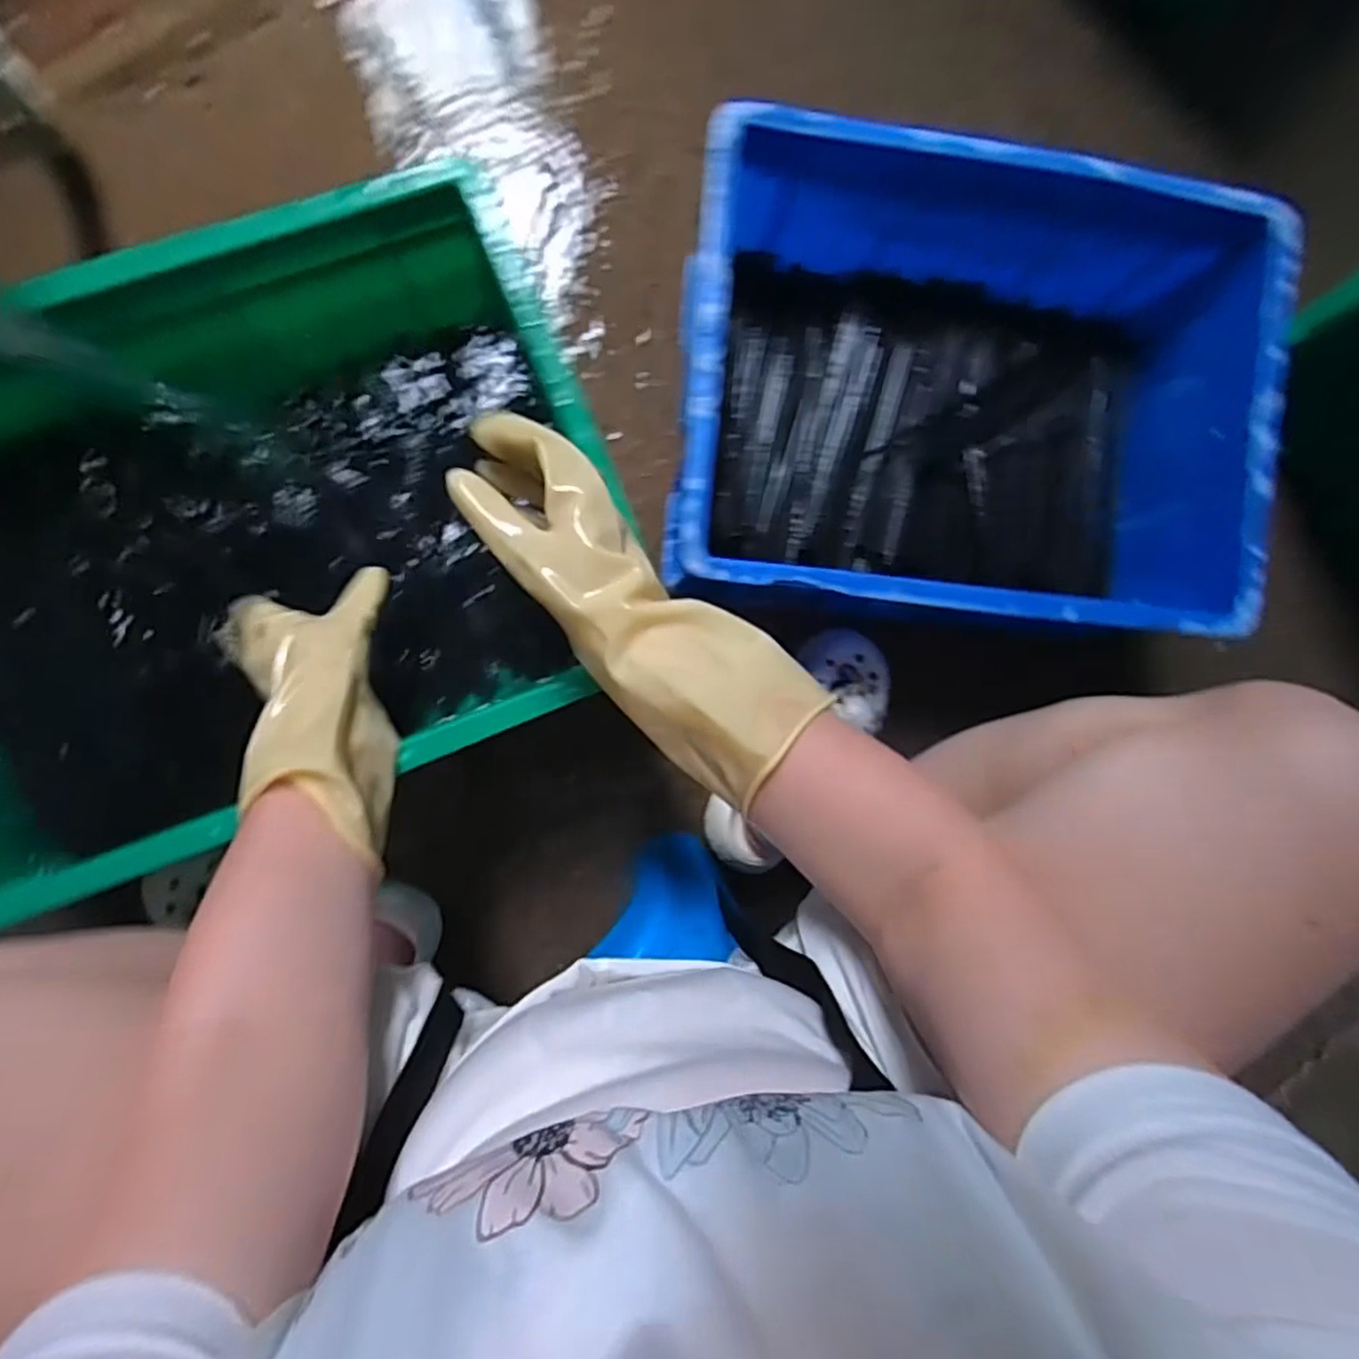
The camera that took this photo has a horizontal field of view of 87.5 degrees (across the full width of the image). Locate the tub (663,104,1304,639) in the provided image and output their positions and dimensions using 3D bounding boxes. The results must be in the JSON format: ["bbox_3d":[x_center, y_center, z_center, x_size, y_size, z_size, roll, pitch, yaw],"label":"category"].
[{"bbox_3d":[0.235,-0.236,0.618,0.466,0.156,0.352,5,90,-6],"label":"tub"}]

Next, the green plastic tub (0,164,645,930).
[{"bbox_3d":[-0.313,-0.099,0.530,0.524,0.174,0.352,-26,93,-5],"label":"green plastic tub"}]

